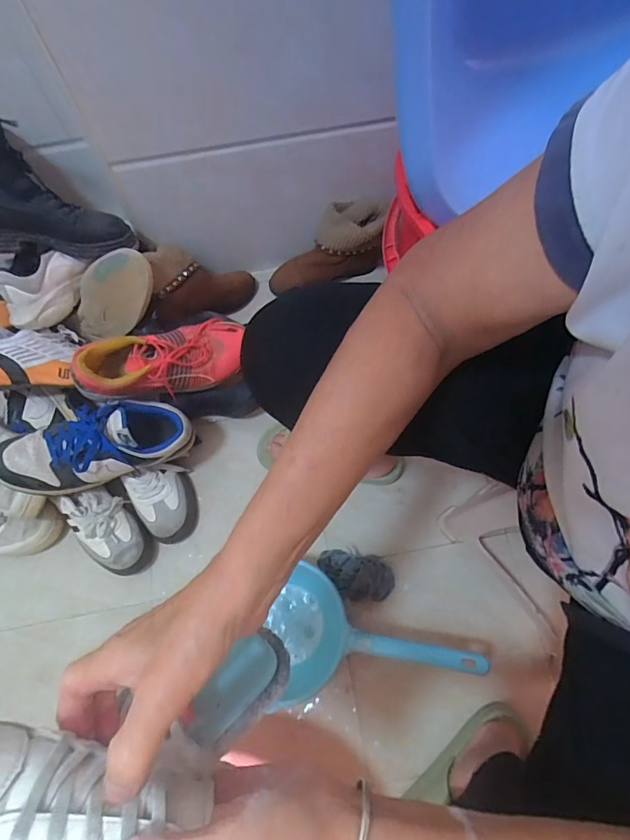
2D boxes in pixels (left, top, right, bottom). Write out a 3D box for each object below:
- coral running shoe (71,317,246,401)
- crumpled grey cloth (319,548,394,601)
[{"bbox_3d":[-0.247,-0.098,0.724,0.254,0.098,0.091,-15,68,-22],"label":"coral running shoe"},{"bbox_3d":[0.068,0.252,0.714,0.121,0.046,0.071,6,69,4],"label":"crumpled grey cloth"}]

